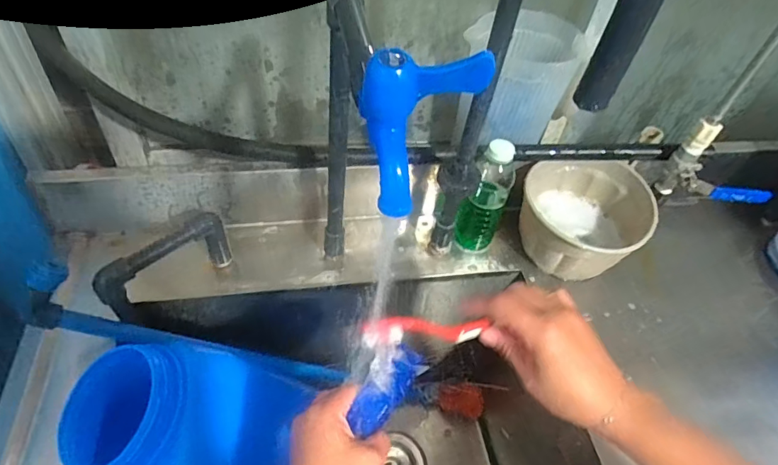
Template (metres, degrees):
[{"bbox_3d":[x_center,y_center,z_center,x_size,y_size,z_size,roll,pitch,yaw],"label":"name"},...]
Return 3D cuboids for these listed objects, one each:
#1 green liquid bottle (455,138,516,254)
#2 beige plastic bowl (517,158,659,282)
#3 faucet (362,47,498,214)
[{"bbox_3d":[0.129,-0.040,0.644,0.052,0.186,0.046,26,50,16],"label":"green liquid bottle"},{"bbox_3d":[0.266,-0.022,0.666,0.156,0.096,0.170,4,48,-4],"label":"beige plastic bowl"},{"bbox_3d":[0.014,-0.062,0.272,0.058,0.081,0.052,-25,55,-26],"label":"faucet"}]

